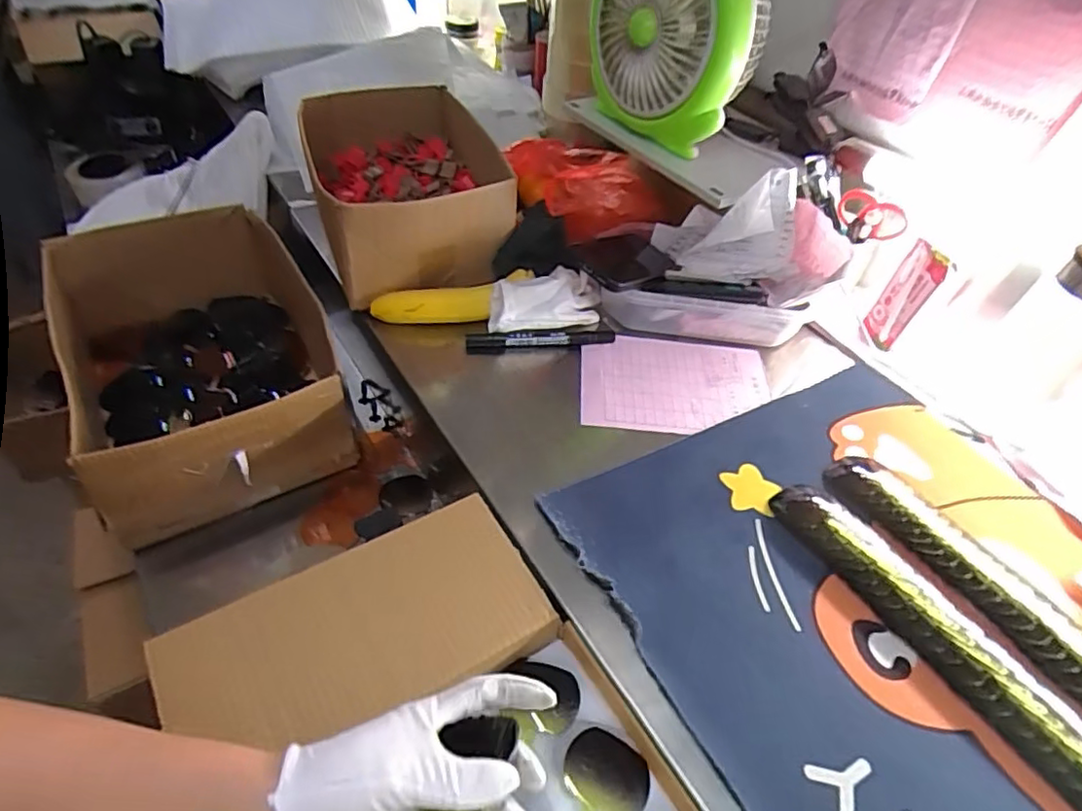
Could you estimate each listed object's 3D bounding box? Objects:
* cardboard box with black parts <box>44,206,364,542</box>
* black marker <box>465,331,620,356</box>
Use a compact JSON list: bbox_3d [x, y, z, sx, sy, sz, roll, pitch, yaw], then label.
[{"bbox_3d":[-0.408,-0.056,0.749,0.271,0.168,0.418,-20,51,-23],"label":"cardboard box with black parts"},{"bbox_3d":[-0.001,-0.077,0.700,0.166,0.023,0.027,1,46,-4],"label":"black marker"}]

